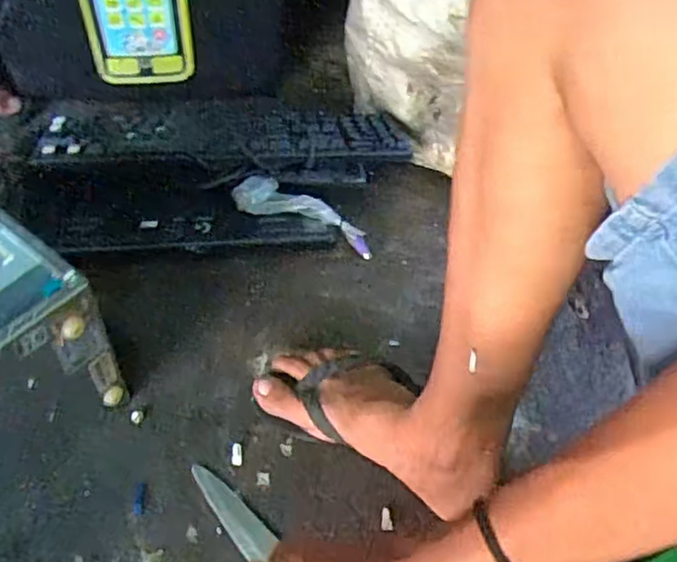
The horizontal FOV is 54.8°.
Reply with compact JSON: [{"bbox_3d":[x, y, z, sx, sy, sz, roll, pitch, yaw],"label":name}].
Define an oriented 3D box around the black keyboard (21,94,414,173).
[{"bbox_3d":[-0.136,-0.182,0.777,0.438,0.027,0.119,-1,53,-5],"label":"black keyboard"}]

